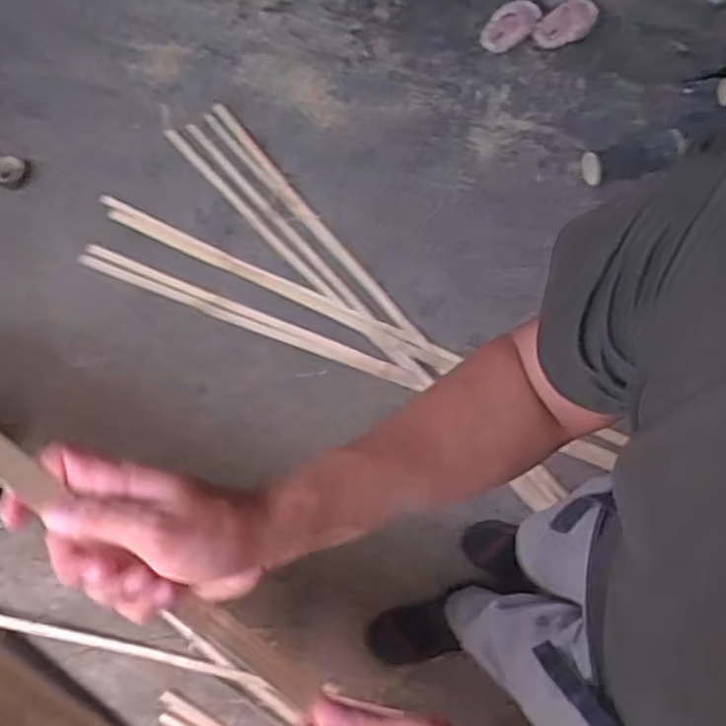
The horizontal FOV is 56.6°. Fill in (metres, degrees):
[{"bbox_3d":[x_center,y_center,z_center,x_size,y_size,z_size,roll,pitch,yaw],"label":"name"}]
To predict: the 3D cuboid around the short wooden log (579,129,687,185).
[{"bbox_3d":[0.668,-0.517,1.664,0.237,0.091,0.092,-18,74,-5],"label":"short wooden log"}]

